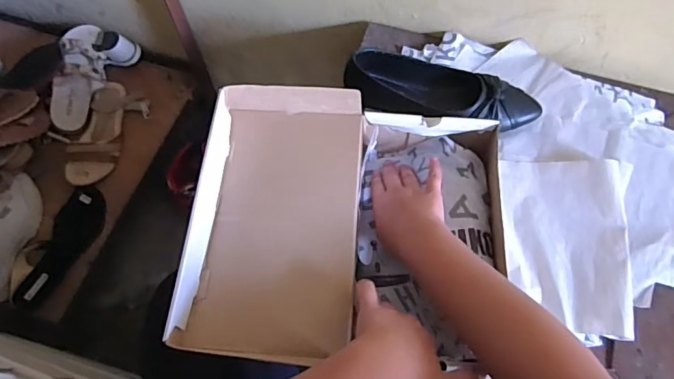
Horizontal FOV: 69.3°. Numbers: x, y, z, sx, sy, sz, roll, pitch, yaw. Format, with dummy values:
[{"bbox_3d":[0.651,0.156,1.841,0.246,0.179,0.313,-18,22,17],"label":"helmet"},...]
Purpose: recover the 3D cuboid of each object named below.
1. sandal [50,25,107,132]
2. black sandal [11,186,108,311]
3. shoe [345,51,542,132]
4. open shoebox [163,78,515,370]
[{"bbox_3d":[-0.512,-0.227,0.971,0.084,0.050,0.230,5,79,5],"label":"sandal"},{"bbox_3d":[-0.484,0.101,0.866,0.075,0.034,0.230,13,64,8],"label":"black sandal"},{"bbox_3d":[0.139,-0.132,0.645,0.249,0.057,0.082,5,63,4],"label":"shoe"},{"bbox_3d":[0.024,0.037,0.545,0.326,0.121,0.295,2,63,3],"label":"open shoebox"}]

